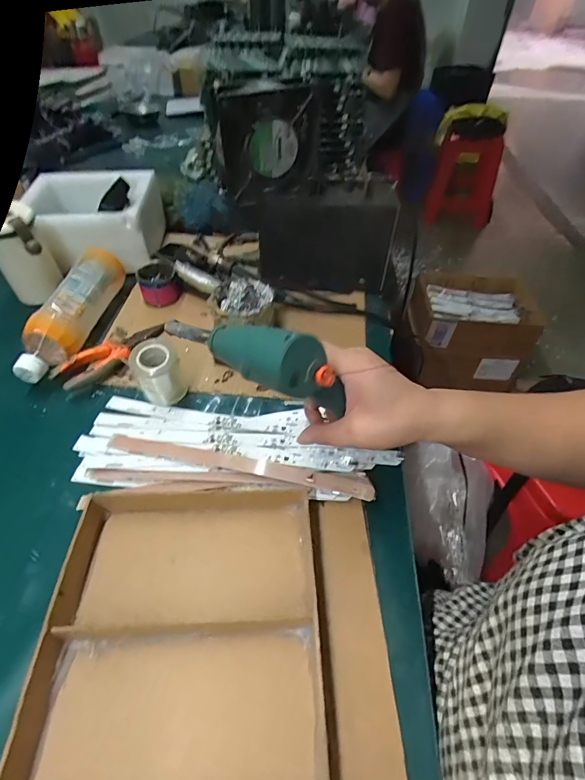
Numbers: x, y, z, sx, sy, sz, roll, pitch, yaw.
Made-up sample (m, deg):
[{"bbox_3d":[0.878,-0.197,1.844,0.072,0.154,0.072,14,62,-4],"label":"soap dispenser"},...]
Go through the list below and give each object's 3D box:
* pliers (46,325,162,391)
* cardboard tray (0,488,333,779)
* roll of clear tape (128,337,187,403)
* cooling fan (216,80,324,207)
[{"bbox_3d":[-0.230,-0.046,0.519,0.046,0.028,0.143,33,57,26],"label":"pliers"},{"bbox_3d":[-0.082,0.186,0.311,0.205,0.030,0.225,-1,49,0],"label":"cardboard tray"},{"bbox_3d":[-0.155,-0.017,0.464,0.054,0.067,0.047,-17,49,-13],"label":"roll of clear tape"},{"bbox_3d":[-0.026,-0.284,0.476,0.114,0.115,0.033,-10,49,-11],"label":"cooling fan"}]

